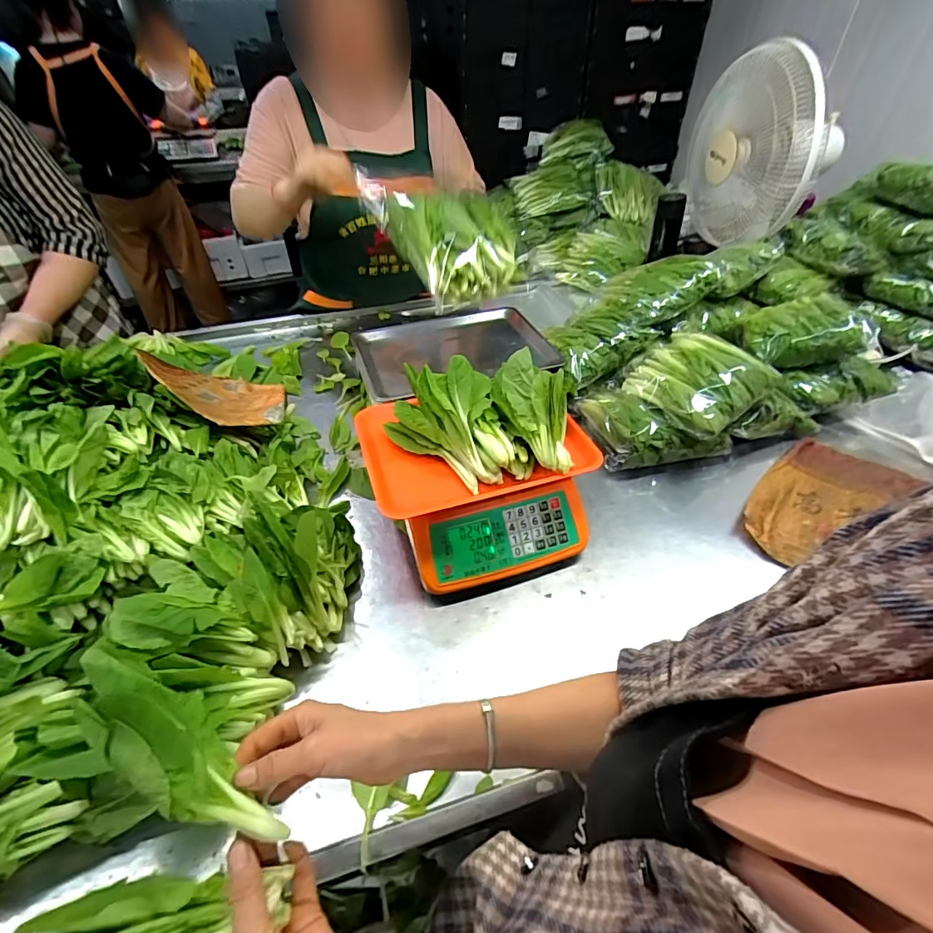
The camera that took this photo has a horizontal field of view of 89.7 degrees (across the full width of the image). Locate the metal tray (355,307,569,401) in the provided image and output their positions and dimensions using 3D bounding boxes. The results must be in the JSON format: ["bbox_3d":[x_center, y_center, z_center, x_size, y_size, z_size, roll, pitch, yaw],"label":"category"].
[{"bbox_3d":[-0.021,-0.201,0.860,0.340,0.047,0.227,-15,46,-14],"label":"metal tray"}]

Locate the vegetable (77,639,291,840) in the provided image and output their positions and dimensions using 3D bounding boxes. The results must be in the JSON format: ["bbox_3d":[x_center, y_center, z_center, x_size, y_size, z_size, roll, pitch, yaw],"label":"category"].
[{"bbox_3d":[-0.197,0.189,0.317,0.177,0.056,0.050,43,55,5],"label":"vegetable"}]

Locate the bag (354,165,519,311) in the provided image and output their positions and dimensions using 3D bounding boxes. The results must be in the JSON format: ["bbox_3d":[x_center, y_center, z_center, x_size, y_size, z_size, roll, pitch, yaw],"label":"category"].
[{"bbox_3d":[-0.042,-0.374,0.745,0.170,0.114,0.277,-23,49,-21],"label":"bag"}]

